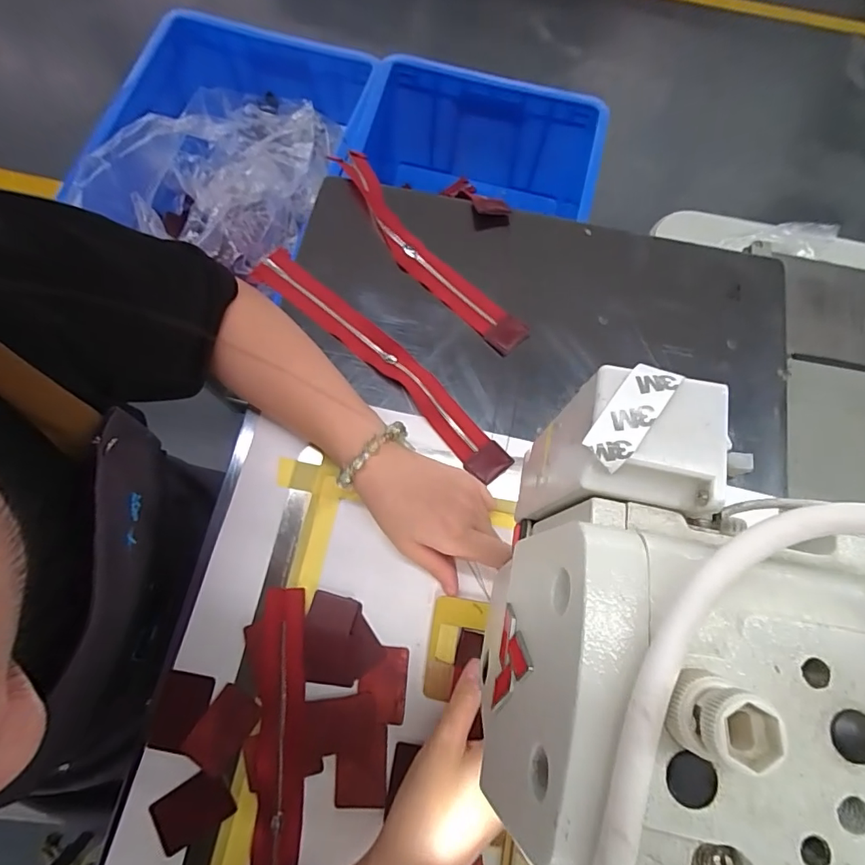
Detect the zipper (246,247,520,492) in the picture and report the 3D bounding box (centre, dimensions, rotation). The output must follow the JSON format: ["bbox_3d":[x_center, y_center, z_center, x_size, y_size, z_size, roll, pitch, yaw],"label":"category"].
[{"bbox_3d":[-0.048,-0.066,0.435,0.292,0.013,0.039,42,77,9],"label":"zipper"}]

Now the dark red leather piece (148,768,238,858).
[{"bbox_3d":[-0.166,0.261,0.340,0.051,0.004,0.036,-30,77,-10],"label":"dark red leather piece"}]

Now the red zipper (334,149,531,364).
[{"bbox_3d":[-0.013,-0.175,0.467,0.045,0.016,0.263,-38,79,-11],"label":"red zipper"}]

